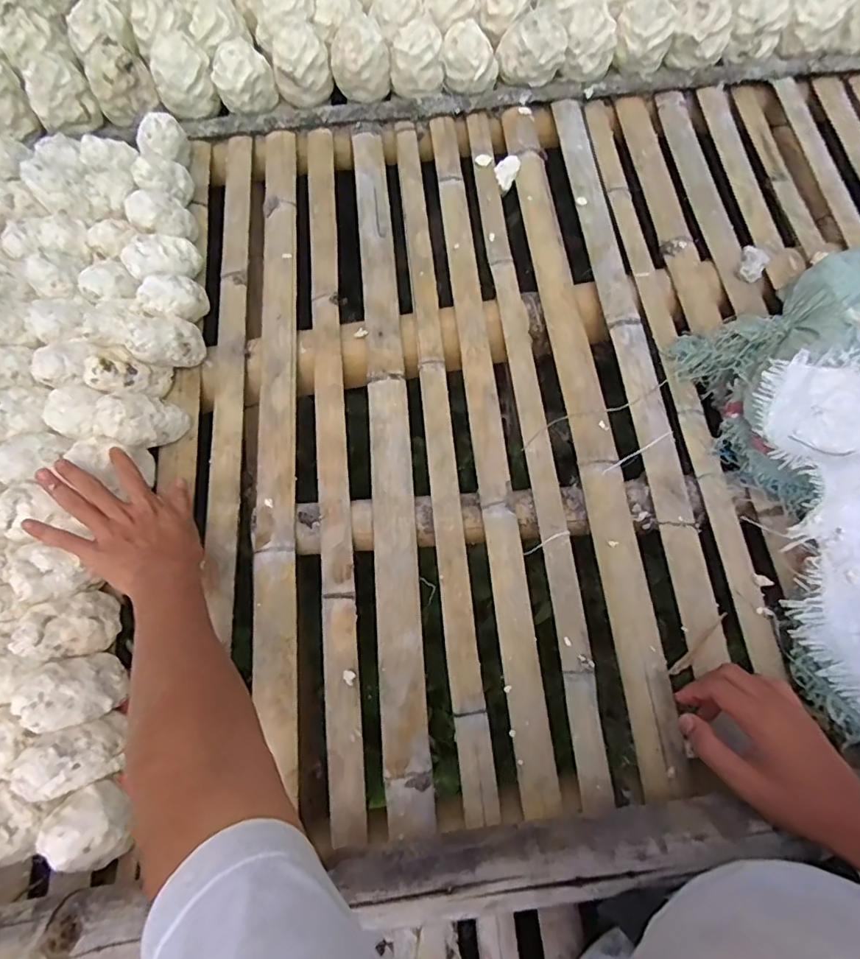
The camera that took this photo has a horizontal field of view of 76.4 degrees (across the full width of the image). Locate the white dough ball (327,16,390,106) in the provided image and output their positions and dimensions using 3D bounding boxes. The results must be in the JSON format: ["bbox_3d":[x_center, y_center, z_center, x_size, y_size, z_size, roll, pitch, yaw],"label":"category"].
[{"bbox_3d":[-0.101,-0.606,0.800,0.087,0.091,0.071,-6,73,-3],"label":"white dough ball"}]

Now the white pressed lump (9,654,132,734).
[{"bbox_3d":[-0.334,0.196,0.503,0.071,0.047,0.060,-19,70,-7],"label":"white pressed lump"}]

